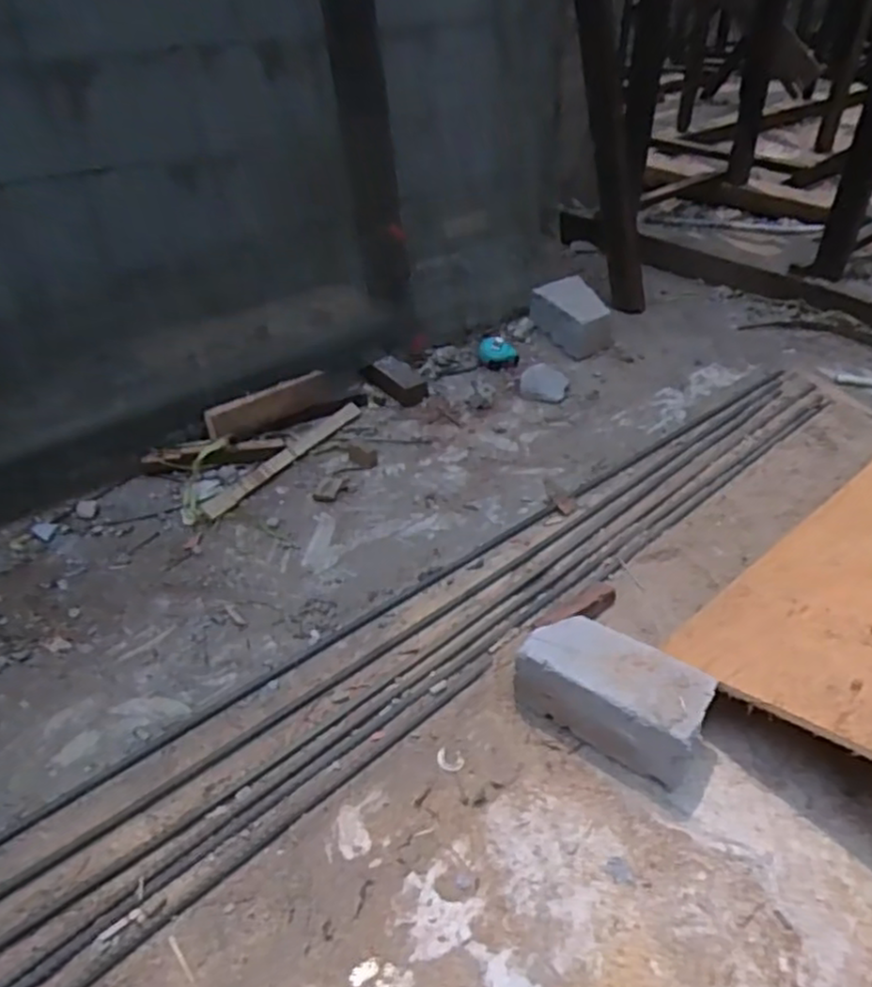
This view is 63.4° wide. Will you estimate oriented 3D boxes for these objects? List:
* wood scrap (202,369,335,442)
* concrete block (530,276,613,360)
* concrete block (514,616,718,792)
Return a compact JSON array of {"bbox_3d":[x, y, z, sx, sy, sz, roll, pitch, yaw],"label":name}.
[{"bbox_3d":[-0.320,-0.168,1.370,0.014,0.074,0.275,16,35,40],"label":"wood scrap"},{"bbox_3d":[0.331,-0.427,1.683,0.134,0.105,0.196,-19,41,-21],"label":"concrete block"},{"bbox_3d":[0.206,0.236,0.830,0.209,0.107,0.106,25,45,30],"label":"concrete block"}]

